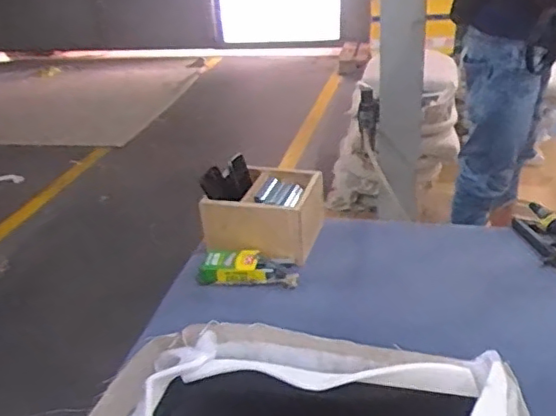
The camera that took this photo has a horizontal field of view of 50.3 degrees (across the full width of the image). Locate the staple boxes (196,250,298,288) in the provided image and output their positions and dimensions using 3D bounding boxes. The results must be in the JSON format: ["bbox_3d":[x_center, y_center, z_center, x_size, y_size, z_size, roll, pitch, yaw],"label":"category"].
[{"bbox_3d":[-0.061,0.118,1.194,0.207,0.038,0.088,0,29,9],"label":"staple boxes"}]

